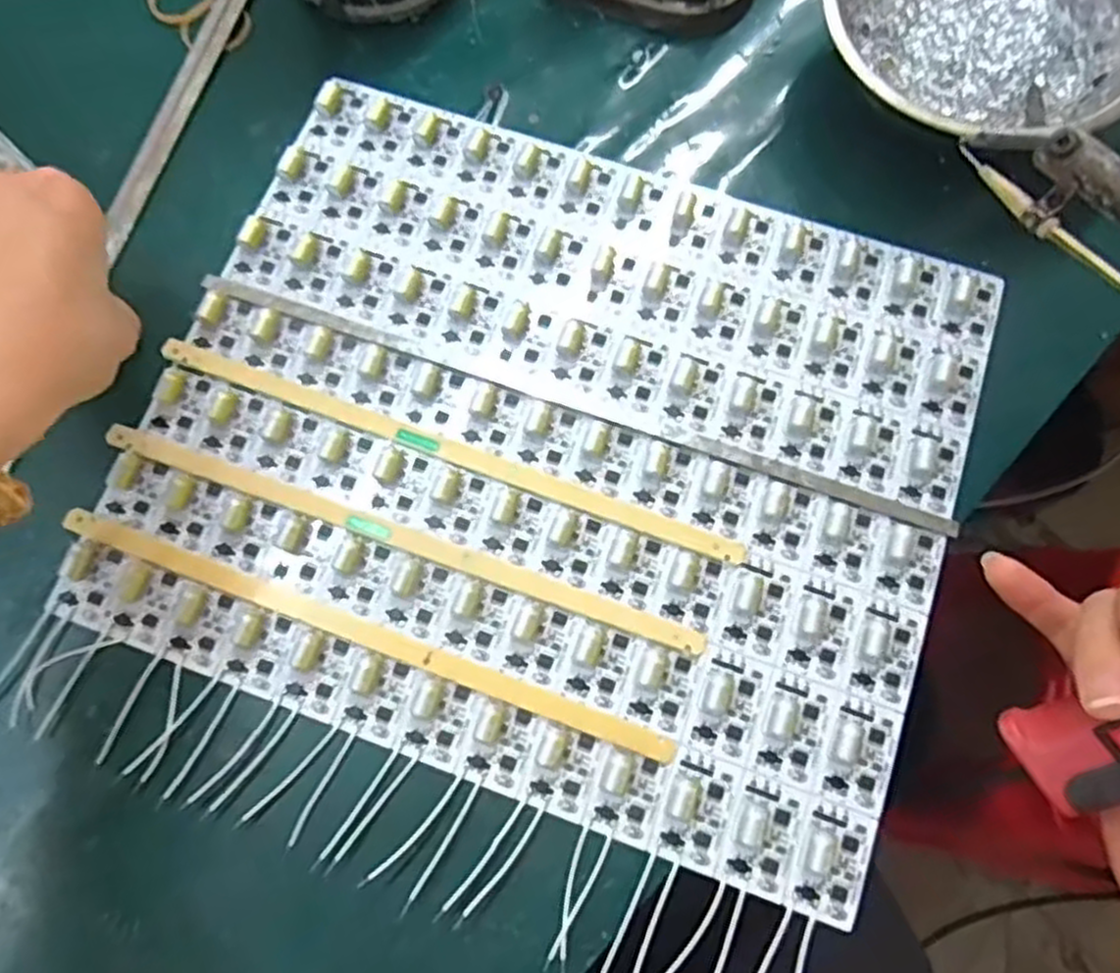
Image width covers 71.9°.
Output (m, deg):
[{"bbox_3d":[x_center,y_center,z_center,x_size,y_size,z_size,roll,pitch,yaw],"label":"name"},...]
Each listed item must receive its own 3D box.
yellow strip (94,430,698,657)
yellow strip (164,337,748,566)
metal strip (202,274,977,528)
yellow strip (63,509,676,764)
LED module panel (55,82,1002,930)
[{"bbox_3d":[-0.059,0.017,0.277,0.226,0.004,0.010,20,74,6],"label":"yellow strip"},{"bbox_3d":[-0.043,-0.014,0.285,0.228,0.004,0.010,20,75,6],"label":"yellow strip"},{"bbox_3d":[0.000,-0.032,0.289,0.289,0.006,0.012,20,74,6],"label":"metal strip"},{"bbox_3d":[-0.071,0.050,0.268,0.226,0.004,0.010,20,74,6],"label":"yellow strip"},{"bbox_3d":[-0.003,-0.019,0.287,0.289,0.011,0.248,20,75,6],"label":"LED module panel"}]

